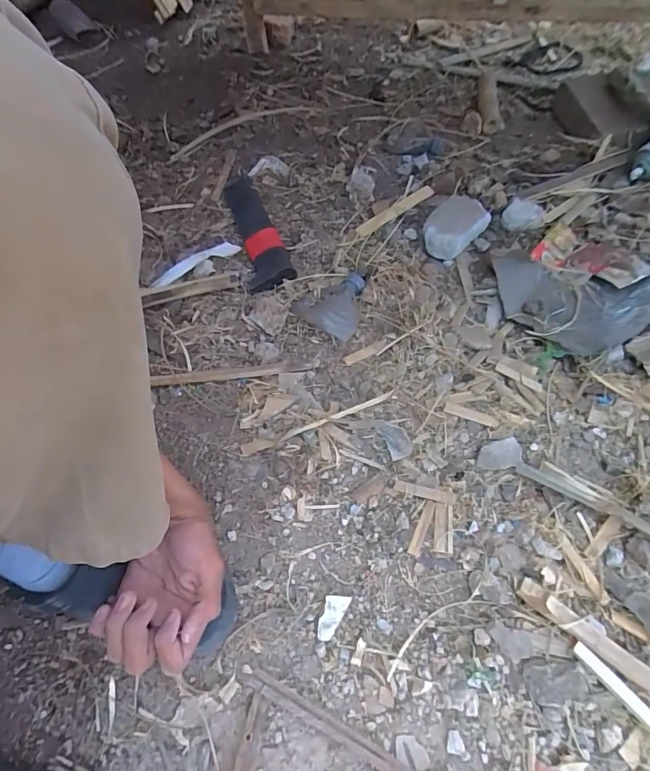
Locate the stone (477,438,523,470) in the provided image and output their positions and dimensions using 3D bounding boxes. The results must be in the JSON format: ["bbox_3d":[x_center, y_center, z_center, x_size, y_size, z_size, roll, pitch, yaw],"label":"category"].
[{"bbox_3d":[0.218,0.087,0.551,0.059,0.006,0.034,-13,58,-6],"label":"stone"}]

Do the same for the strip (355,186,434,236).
[{"bbox_3d":[0.131,-0.325,0.822,0.187,0.005,0.021,-35,63,-18],"label":"strip"}]

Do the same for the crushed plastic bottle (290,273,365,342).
[{"bbox_3d":[0.017,-0.133,0.692,0.103,0.037,0.111,28,63,18],"label":"crushed plastic bottle"}]

